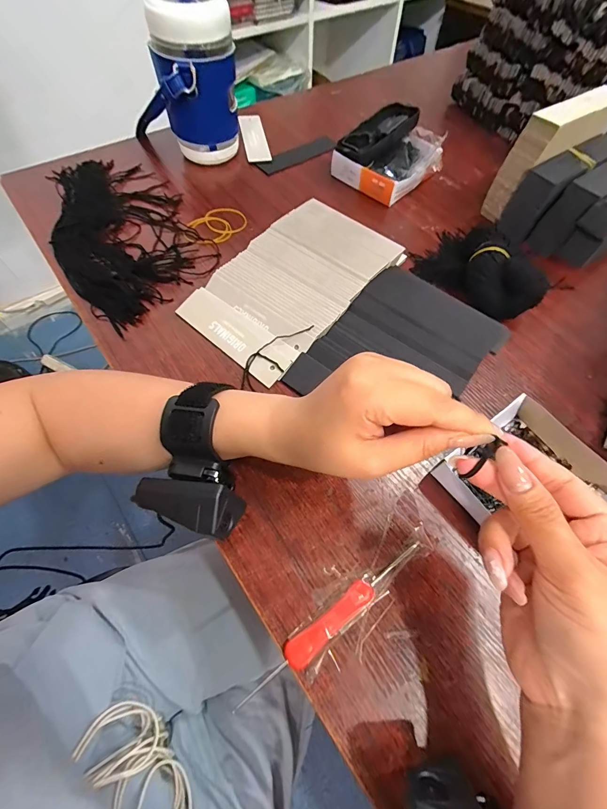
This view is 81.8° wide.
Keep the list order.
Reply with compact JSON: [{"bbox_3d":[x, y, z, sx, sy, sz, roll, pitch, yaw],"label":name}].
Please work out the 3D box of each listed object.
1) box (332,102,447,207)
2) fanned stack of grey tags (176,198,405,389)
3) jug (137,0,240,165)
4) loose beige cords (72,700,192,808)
[{"bbox_3d":[0.113,-0.312,0.444,0.115,0.058,0.109,41,66,19],"label":"box"},{"bbox_3d":[-0.010,-0.124,0.349,0.126,0.029,0.202,36,64,16],"label":"fanned stack of grey tags"},{"bbox_3d":[-0.148,-0.382,0.399,0.127,0.162,0.089,38,65,17],"label":"jug"},{"bbox_3d":[-0.117,0.294,0.267,0.044,0.066,0.123,-33,66,-18],"label":"loose beige cords"}]

